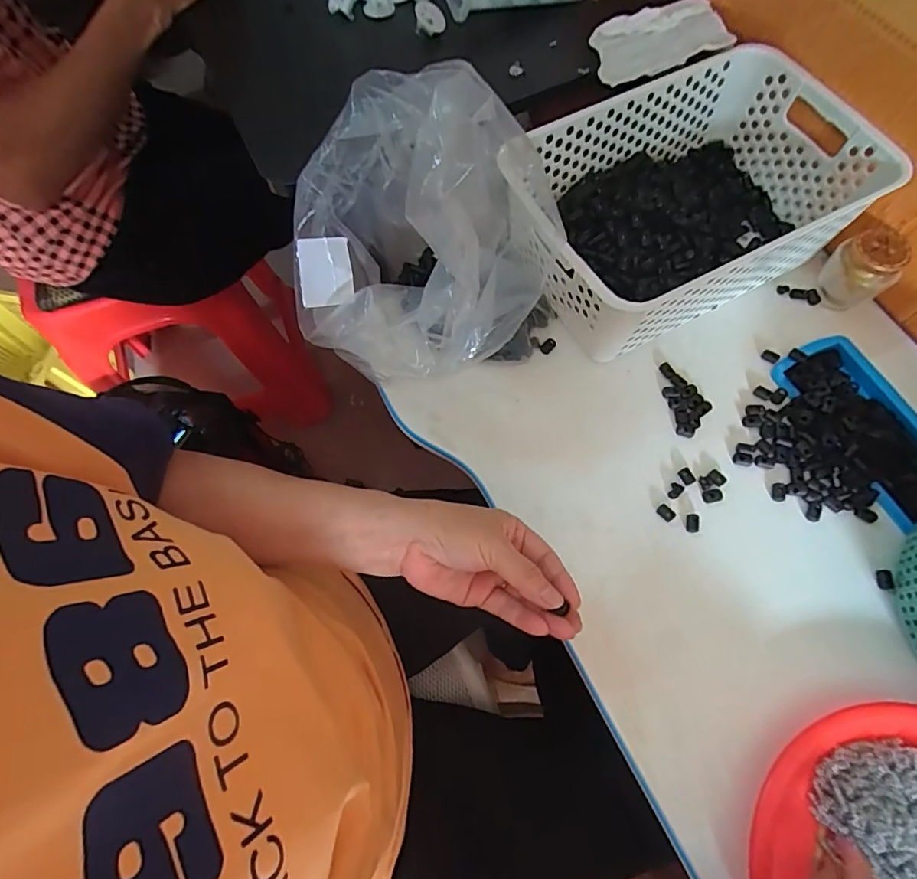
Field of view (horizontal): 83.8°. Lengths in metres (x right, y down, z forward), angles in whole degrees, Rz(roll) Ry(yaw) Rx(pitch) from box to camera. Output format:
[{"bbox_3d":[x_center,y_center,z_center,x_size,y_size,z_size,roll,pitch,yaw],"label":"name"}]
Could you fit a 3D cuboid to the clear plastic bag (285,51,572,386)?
[{"bbox_3d":[-0.029,-0.175,0.425,0.220,0.199,0.230,10,69,5],"label":"clear plastic bag"}]

